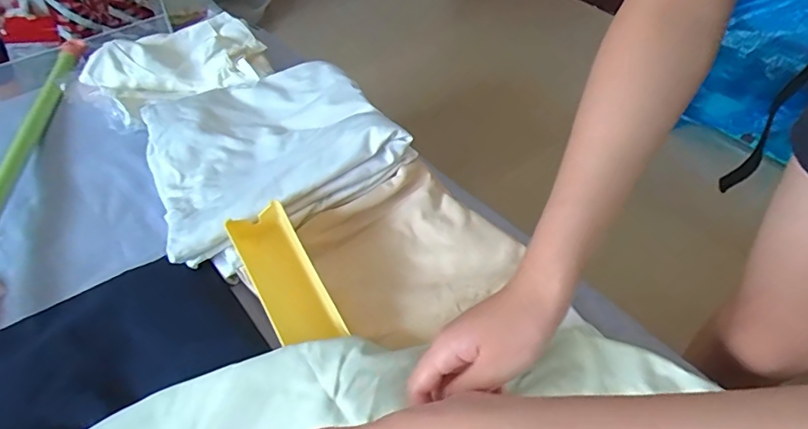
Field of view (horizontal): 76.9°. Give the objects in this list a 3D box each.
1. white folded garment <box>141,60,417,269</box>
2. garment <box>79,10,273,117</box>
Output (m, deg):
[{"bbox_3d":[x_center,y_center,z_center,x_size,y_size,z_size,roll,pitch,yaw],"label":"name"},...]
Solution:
[{"bbox_3d":[-0.159,-0.079,0.582,0.270,0.063,0.231,-26,53,-23],"label":"white folded garment"},{"bbox_3d":[-0.305,-0.206,0.700,0.228,0.045,0.166,-32,56,-27],"label":"garment"}]

